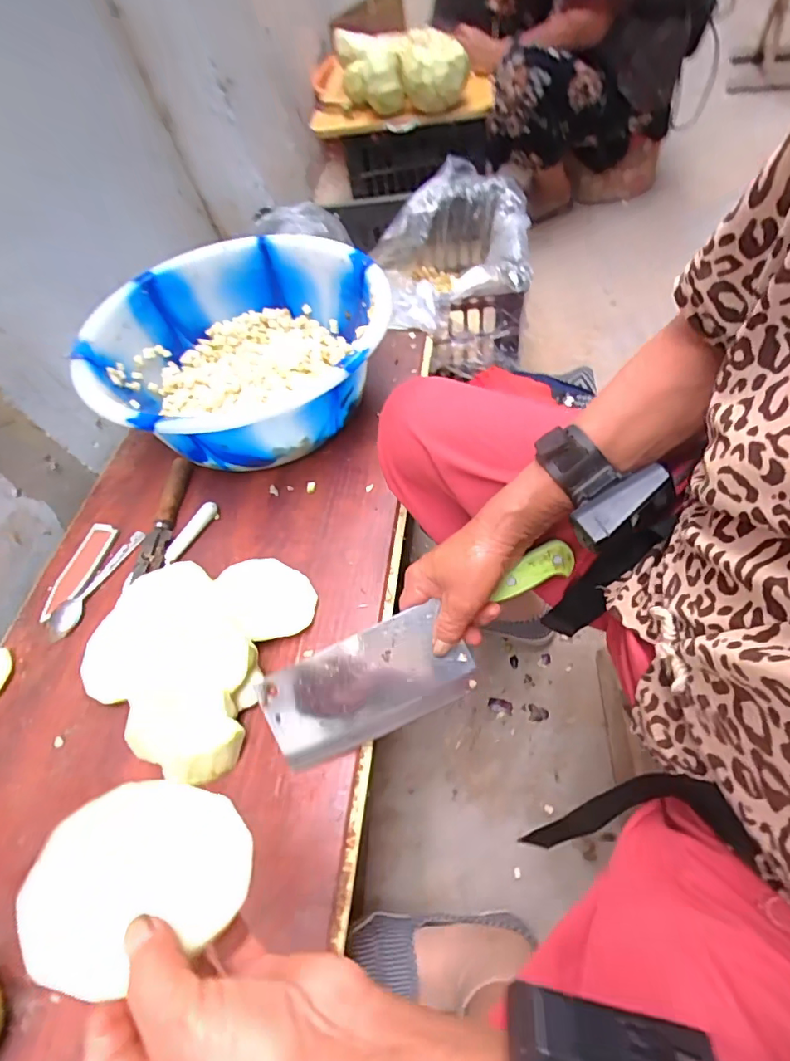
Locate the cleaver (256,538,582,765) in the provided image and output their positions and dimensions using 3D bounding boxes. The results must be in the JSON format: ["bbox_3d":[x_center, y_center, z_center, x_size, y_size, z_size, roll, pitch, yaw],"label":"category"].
[{"bbox_3d":[0.023,0.098,0.430,0.284,0.021,0.087,-31,88,0],"label":"cleaver"}]

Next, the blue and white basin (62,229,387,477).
[{"bbox_3d":[-0.193,-0.230,0.643,0.342,0.130,0.342,-1,55,2],"label":"blue and white basin"}]

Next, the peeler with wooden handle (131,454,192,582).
[{"bbox_3d":[-0.266,-0.016,0.586,0.032,0.018,0.158,-1,55,2],"label":"peeler with wooden handle"}]

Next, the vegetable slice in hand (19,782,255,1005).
[{"bbox_3d":[-0.122,0.162,0.247,0.095,0.004,0.086,-8,34,-34],"label":"vegetable slice in hand"}]

